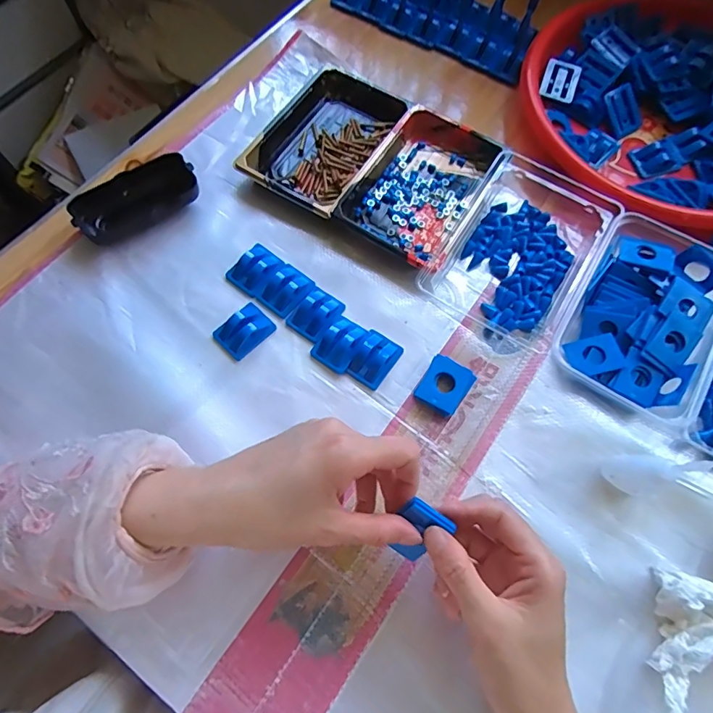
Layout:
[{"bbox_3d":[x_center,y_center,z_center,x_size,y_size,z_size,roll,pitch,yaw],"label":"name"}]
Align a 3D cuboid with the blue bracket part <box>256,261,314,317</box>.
[{"bbox_3d":[-0.060,-0.058,0.406,0.035,0.013,0.044,36,72,13],"label":"blue bracket part"}]

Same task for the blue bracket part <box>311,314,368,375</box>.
[{"bbox_3d":[-0.013,-0.011,0.392,0.033,0.014,0.044,34,72,12],"label":"blue bracket part"}]

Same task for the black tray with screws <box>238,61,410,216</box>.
[{"bbox_3d":[-0.027,-0.212,0.460,0.105,0.023,0.163,30,71,11],"label":"black tray with screws"}]

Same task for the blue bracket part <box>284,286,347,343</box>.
[{"bbox_3d":[-0.034,-0.038,0.398,0.036,0.015,0.045,35,72,12],"label":"blue bracket part"}]

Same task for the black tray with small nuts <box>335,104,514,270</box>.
[{"bbox_3d":[0.063,-0.159,0.437,0.105,0.028,0.159,30,71,11],"label":"black tray with small nuts"}]

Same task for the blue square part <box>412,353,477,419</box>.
[{"bbox_3d":[0.070,0.024,0.380,0.036,0.013,0.042,34,72,12],"label":"blue square part"}]

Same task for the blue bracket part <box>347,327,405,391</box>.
[{"bbox_3d":[0.016,0.001,0.388,0.031,0.013,0.046,33,72,11],"label":"blue bracket part"}]

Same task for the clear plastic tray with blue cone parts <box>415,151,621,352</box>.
[{"bbox_3d":[0.148,-0.103,0.417,0.120,0.028,0.176,29,71,10],"label":"clear plastic tray with blue cone parts"}]

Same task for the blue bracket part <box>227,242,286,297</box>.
[{"bbox_3d":[-0.088,-0.077,0.412,0.037,0.011,0.044,35,72,12],"label":"blue bracket part"}]

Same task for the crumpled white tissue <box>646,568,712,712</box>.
[{"bbox_3d":[0.218,0.184,0.302,0.051,0.027,0.081,20,70,7],"label":"crumpled white tissue"}]

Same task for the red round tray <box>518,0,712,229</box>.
[{"bbox_3d":[0.314,-0.253,0.469,0.276,0.041,0.286,0,68,-1],"label":"red round tray"}]

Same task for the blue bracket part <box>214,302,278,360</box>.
[{"bbox_3d":[-0.094,-0.023,0.392,0.034,0.013,0.044,41,73,14],"label":"blue bracket part"}]

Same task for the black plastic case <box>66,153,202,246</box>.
[{"bbox_3d":[-0.198,-0.141,0.425,0.107,0.023,0.053,-35,73,-14],"label":"black plastic case"}]

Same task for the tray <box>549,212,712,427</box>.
[{"bbox_3d":[0.235,-0.034,0.386,0.108,0.034,0.152,29,71,10],"label":"tray"}]

